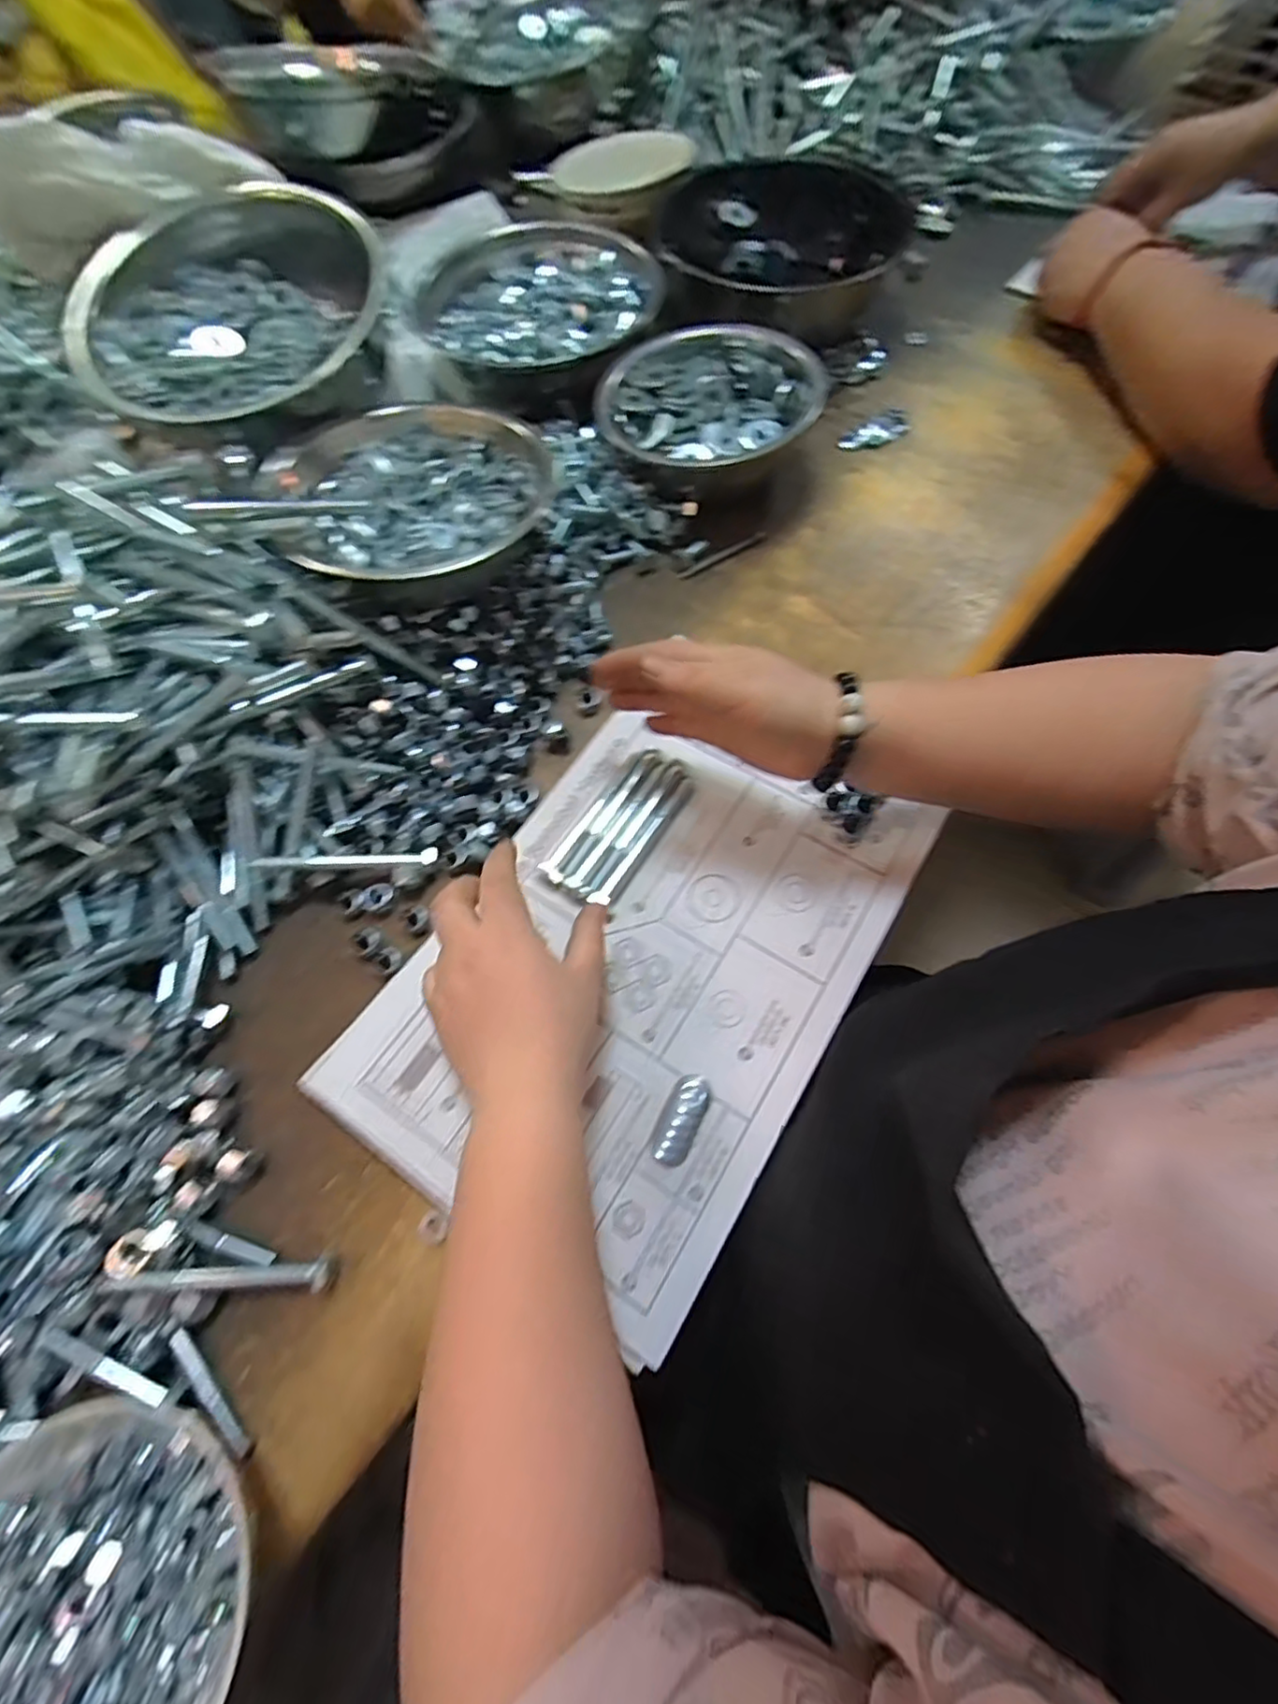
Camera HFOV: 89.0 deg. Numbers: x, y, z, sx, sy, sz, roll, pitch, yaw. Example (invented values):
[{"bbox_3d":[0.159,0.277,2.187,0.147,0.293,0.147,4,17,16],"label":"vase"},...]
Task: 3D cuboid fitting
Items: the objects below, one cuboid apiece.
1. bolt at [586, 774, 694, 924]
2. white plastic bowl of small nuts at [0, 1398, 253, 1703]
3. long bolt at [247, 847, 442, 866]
[{"bbox_3d":[0.005,-0.008,0.413,0.013,0.007,0.100,30,73,19],"label":"bolt"},{"bbox_3d":[-0.219,0.303,0.261,0.131,0.042,0.121,0,67,1],"label":"white plastic bowl of small nuts"},{"bbox_3d":[-0.183,0.005,0.407,0.107,0.007,0.012,-2,60,-11],"label":"long bolt"}]

